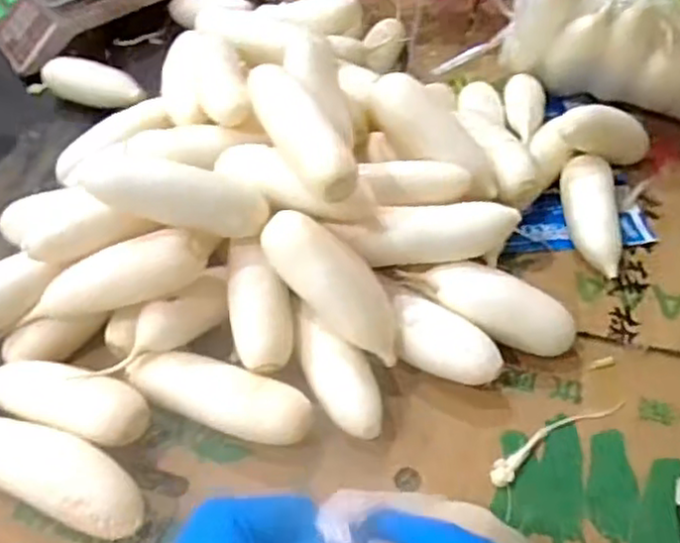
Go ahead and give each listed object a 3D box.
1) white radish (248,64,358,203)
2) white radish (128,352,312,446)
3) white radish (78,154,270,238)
[{"bbox_3d":[-0.034,-0.136,0.649,0.062,0.055,0.201,-21,51,-13],"label":"white radish"},{"bbox_3d":[-0.114,0.124,0.649,0.179,0.056,0.058,14,52,17],"label":"white radish"},{"bbox_3d":[-0.143,-0.067,0.612,0.164,0.056,0.042,13,47,-18],"label":"white radish"}]

